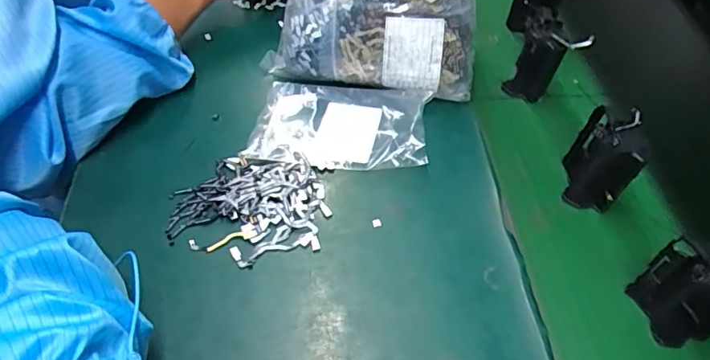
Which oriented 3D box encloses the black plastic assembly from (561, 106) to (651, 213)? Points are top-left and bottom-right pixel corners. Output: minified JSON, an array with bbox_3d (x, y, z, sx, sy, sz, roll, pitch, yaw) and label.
[{"bbox_3d":[0.193,-0.018,0.393,0.041,0.065,0.055,11,51,8],"label":"black plastic assembly"}]

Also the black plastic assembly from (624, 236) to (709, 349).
[{"bbox_3d":[0.214,0.070,0.323,0.040,0.067,0.044,-5,50,-5],"label":"black plastic assembly"}]

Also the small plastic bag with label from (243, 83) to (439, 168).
[{"bbox_3d":[-0.012,-0.053,0.435,0.142,0.027,0.091,6,50,5],"label":"small plastic bag with label"}]

